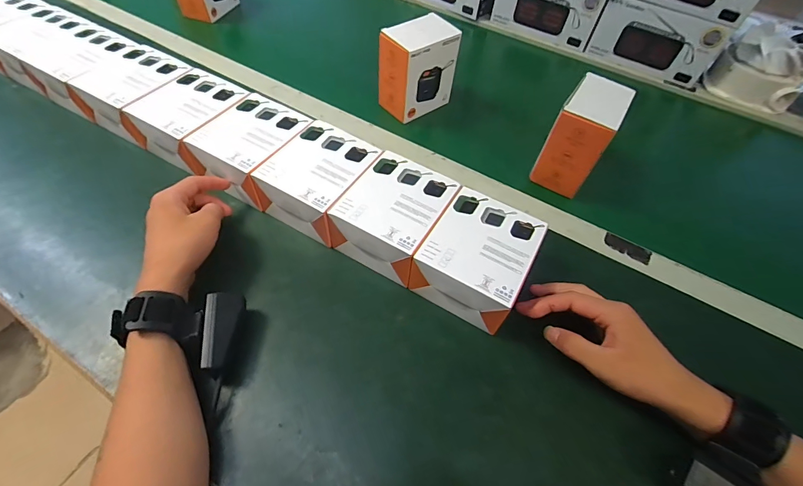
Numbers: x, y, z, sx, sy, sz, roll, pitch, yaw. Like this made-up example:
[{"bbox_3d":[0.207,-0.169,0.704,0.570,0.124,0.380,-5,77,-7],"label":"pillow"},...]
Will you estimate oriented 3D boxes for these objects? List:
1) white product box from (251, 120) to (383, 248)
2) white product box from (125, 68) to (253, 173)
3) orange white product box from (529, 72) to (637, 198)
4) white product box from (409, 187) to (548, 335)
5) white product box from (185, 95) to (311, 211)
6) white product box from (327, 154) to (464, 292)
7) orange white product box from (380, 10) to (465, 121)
[{"bbox_3d":[-0.088,-0.069,0.426,0.104,0.062,0.112,29,58,16],"label":"white product box"},{"bbox_3d":[-0.266,-0.160,0.470,0.105,0.052,0.113,27,58,15],"label":"white product box"},{"bbox_3d":[0.228,-0.134,0.475,0.064,0.115,0.093,29,58,16],"label":"orange white product box"},{"bbox_3d":[0.076,0.017,0.374,0.096,0.056,0.116,28,58,15],"label":"white product box"},{"bbox_3d":[-0.174,-0.113,0.448,0.109,0.057,0.112,27,58,15],"label":"white product box"},{"bbox_3d":[-0.007,-0.028,0.405,0.097,0.060,0.109,27,58,15],"label":"white product box"},{"bbox_3d":[0.024,-0.256,0.545,0.099,0.111,0.063,-32,63,-23],"label":"orange white product box"}]

